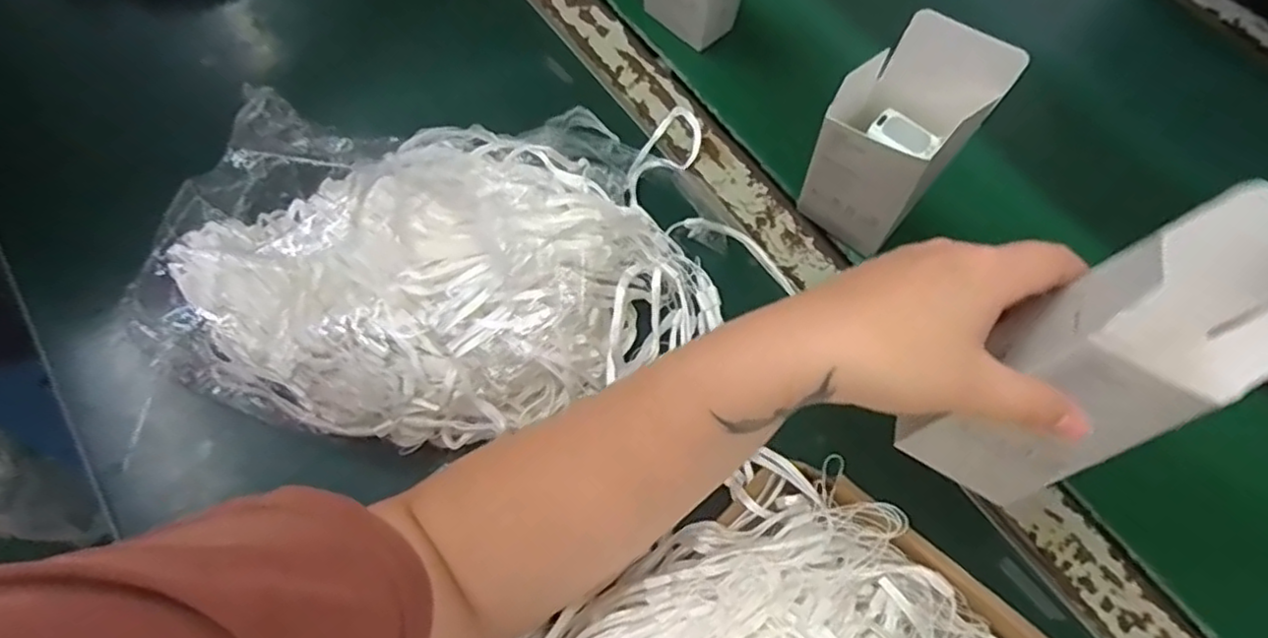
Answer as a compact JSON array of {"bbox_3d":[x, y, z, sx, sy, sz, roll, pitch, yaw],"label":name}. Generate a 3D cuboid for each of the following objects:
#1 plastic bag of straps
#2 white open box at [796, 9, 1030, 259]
[{"bbox_3d":[-0.120,-0.048,0.404,0.330,0.068,0.232,2,66,-2],"label":"plastic bag of straps"},{"bbox_3d":[0.149,-0.101,0.398,0.067,0.146,0.047,39,70,14],"label":"white open box"}]

